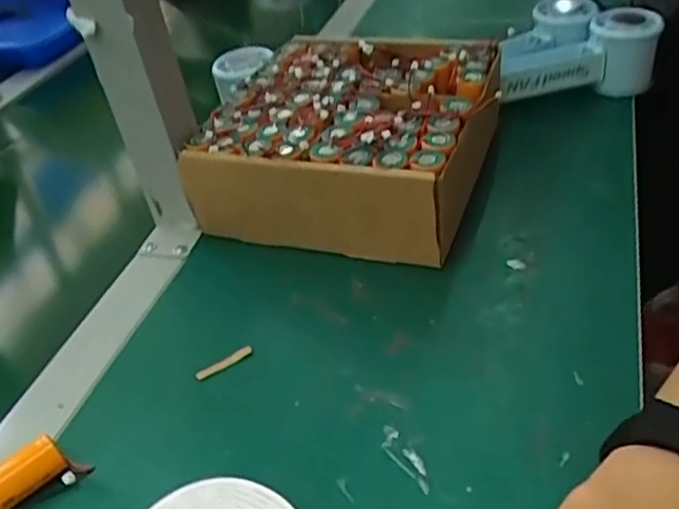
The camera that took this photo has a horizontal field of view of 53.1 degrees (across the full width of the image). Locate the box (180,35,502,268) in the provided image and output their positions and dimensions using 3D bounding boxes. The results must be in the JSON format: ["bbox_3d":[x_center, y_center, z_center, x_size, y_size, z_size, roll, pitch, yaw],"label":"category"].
[{"bbox_3d":[0.013,-0.086,0.515,0.189,0.084,0.202,10,42,21],"label":"box"}]

